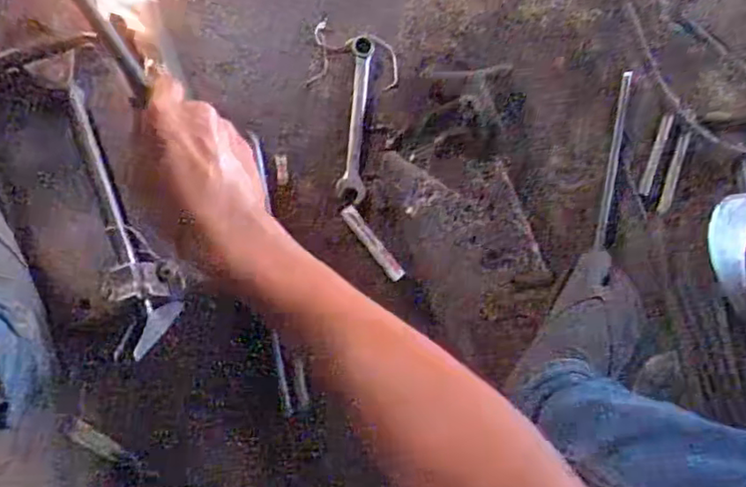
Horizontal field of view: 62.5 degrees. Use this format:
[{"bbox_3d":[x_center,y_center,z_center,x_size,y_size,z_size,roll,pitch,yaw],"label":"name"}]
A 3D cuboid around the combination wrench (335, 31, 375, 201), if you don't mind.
[{"bbox_3d":[-0.019,-0.146,0.706,0.030,0.011,0.194,5,84,-6],"label":"combination wrench"}]

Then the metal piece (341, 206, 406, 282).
[{"bbox_3d":[-0.001,0.000,0.686,0.015,0.023,0.097,-37,90,-8],"label":"metal piece"}]

